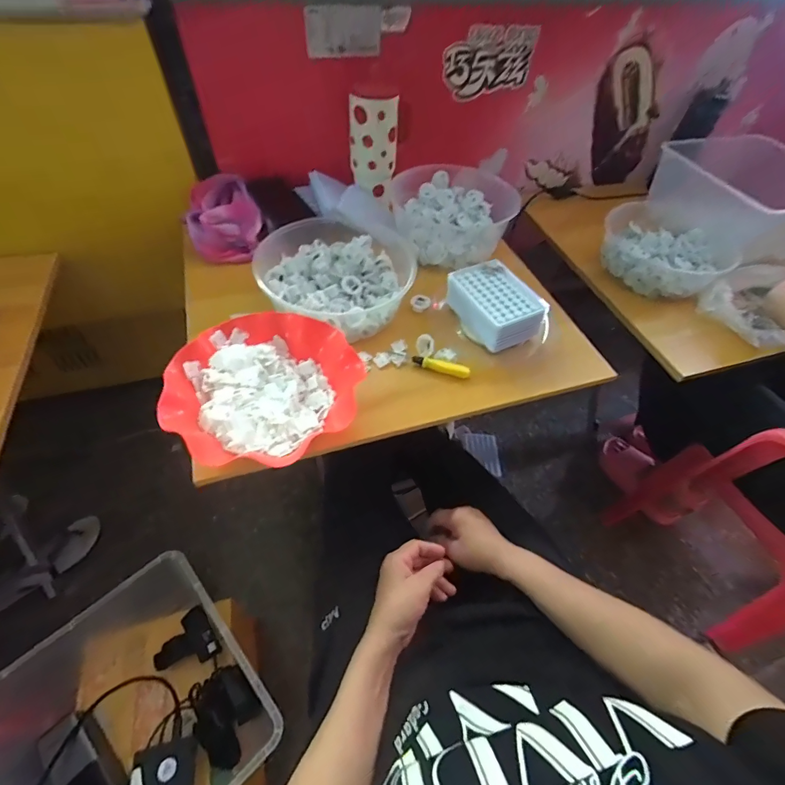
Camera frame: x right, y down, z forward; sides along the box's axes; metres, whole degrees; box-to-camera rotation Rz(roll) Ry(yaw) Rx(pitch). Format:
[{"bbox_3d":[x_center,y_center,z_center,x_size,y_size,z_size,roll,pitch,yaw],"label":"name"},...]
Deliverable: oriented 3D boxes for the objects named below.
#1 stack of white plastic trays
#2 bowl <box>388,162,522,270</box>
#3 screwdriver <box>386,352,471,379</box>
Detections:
[{"bbox_3d":[0.155,-0.132,0.616,0.105,0.061,0.139,-27,60,-22],"label":"stack of white plastic trays"},{"bbox_3d":[0.105,-0.335,0.749,0.200,0.107,0.206,2,53,-3],"label":"bowl"},{"bbox_3d":[0.052,-0.042,0.575,0.119,0.017,0.024,12,53,5],"label":"screwdriver"}]

